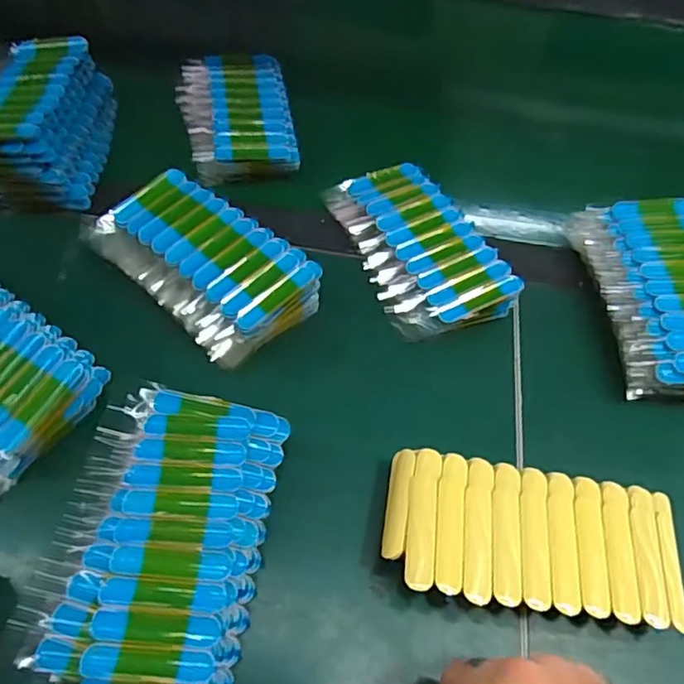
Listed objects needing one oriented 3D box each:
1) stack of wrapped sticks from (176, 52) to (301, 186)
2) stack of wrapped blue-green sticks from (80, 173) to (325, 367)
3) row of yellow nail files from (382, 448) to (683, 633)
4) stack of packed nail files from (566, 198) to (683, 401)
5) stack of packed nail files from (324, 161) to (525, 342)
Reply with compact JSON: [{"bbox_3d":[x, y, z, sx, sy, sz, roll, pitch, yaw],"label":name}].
[{"bbox_3d":[-0.096,-0.210,0.546,0.094,0.025,0.164,-7,57,-9],"label":"stack of wrapped sticks"},{"bbox_3d":[-0.100,-0.060,0.431,0.160,0.031,0.089,38,61,20],"label":"stack of wrapped blue-green sticks"},{"bbox_3d":[0.103,0.112,0.339,0.156,0.035,0.074,9,56,2],"label":"row of yellow nail files"},{"bbox_3d":[0.227,-0.033,0.439,0.091,0.050,0.163,-1,56,-5],"label":"stack of packed nail files"},{"bbox_3d":[0.058,-0.074,0.464,0.090,0.034,0.161,-19,60,-16],"label":"stack of packed nail files"}]

